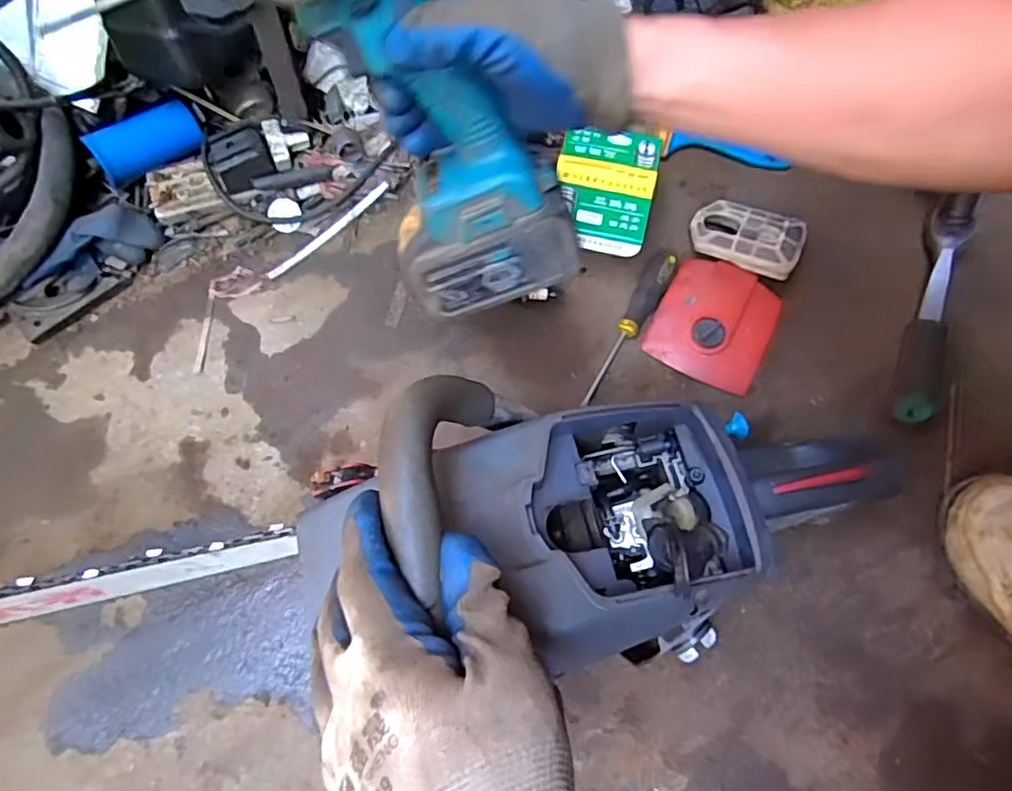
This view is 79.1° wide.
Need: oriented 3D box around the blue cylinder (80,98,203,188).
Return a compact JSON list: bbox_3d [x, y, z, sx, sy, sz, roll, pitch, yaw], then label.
[{"bbox_3d":[-0.339,-0.243,0.578,0.097,0.044,0.044,-36,75,-15],"label":"blue cylinder"}]

